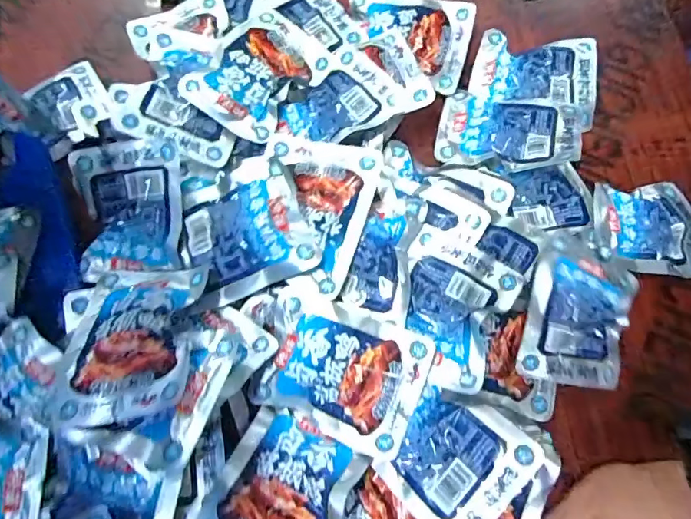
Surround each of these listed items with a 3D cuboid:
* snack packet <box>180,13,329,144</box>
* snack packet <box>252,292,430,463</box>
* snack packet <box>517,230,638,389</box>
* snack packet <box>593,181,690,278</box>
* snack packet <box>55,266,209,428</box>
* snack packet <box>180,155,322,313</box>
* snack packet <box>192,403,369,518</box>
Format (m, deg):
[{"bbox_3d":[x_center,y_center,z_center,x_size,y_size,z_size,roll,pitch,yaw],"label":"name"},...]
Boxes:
[{"bbox_3d":[-0.081,-0.171,0.428,0.087,0.022,0.118,36,78,8],"label":"snack packet"},{"bbox_3d":[-0.003,0.088,0.365,0.121,0.030,0.097,22,76,4],"label":"snack packet"},{"bbox_3d":[0.205,0.046,0.406,0.093,0.028,0.130,16,76,3],"label":"snack packet"},{"bbox_3d":[0.284,-0.032,0.431,0.108,0.030,0.091,4,76,0],"label":"snack packet"},{"bbox_3d":[-0.156,0.054,0.337,0.093,0.016,0.123,-8,52,7],"label":"snack packet"},{"bbox_3d":[-0.084,-0.024,0.368,0.104,0.030,0.100,-23,78,-7],"label":"snack packet"},{"bbox_3d":[-0.043,0.167,0.332,0.099,0.012,0.113,19,53,13],"label":"snack packet"}]

